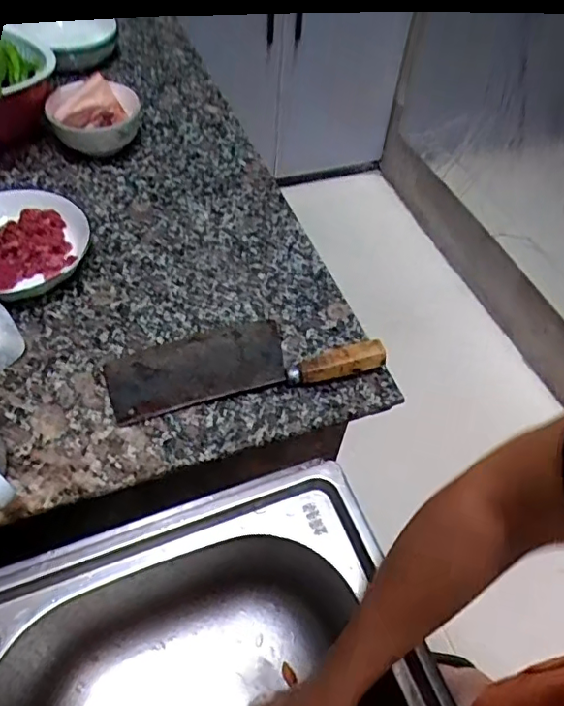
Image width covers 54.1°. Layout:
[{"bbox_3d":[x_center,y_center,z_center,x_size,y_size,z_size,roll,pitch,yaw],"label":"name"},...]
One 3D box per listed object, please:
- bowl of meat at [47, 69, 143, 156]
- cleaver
[{"bbox_3d":[-0.261,-0.327,0.776,0.119,0.082,0.109,2,54,-3],"label":"bowl of meat"},{"bbox_3d":[-0.041,0.001,0.574,0.271,0.034,0.092,-9,55,-11],"label":"cleaver"}]

